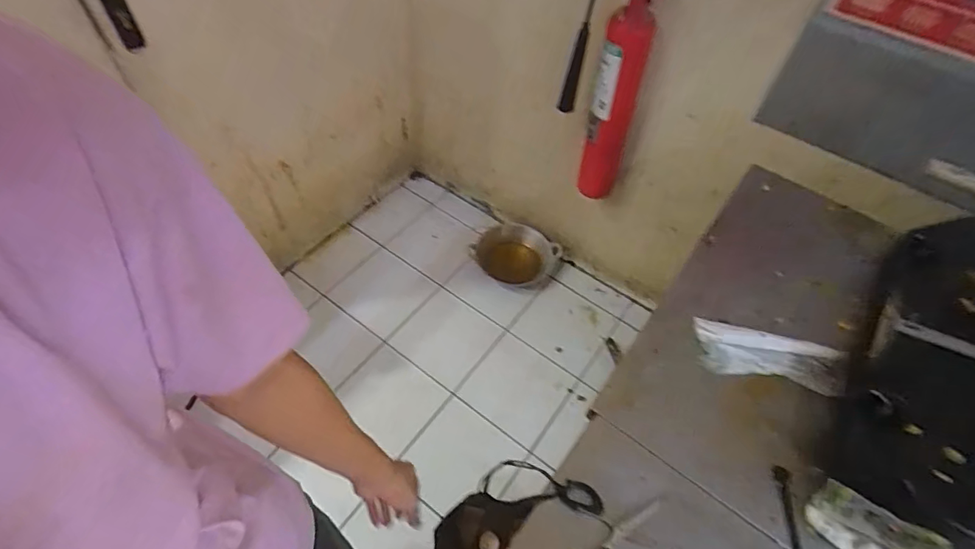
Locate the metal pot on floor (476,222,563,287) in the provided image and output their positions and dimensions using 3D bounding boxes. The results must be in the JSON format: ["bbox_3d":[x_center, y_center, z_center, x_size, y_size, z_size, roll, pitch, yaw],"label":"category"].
[{"bbox_3d":[0.121,-0.086,1.968,0.316,0.129,0.258,24,55,12],"label":"metal pot on floor"}]

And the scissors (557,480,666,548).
[{"bbox_3d":[0.147,0.322,0.586,0.128,0.015,0.114,12,54,4],"label":"scissors"}]

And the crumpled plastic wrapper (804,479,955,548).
[{"bbox_3d":[0.456,0.309,0.569,0.133,0.082,0.039,31,57,17],"label":"crumpled plastic wrapper"}]

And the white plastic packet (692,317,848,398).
[{"bbox_3d":[0.432,0.127,0.739,0.219,0.030,0.083,14,54,5],"label":"white plastic packet"}]

